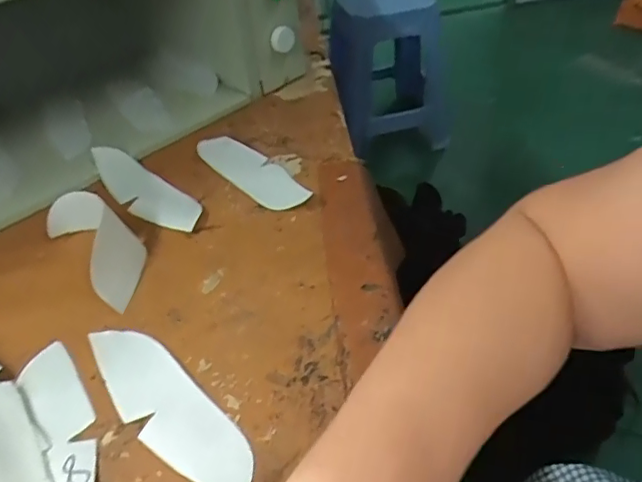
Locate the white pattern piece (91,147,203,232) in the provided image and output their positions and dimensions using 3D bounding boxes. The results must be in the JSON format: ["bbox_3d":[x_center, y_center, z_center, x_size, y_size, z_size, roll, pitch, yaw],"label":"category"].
[{"bbox_3d":[-0.210,-0.066,0.660,0.058,0.026,0.199,-36,49,-30],"label":"white pattern piece"}]

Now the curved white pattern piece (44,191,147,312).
[{"bbox_3d":[-0.219,-0.004,0.554,0.063,0.050,0.152,-32,47,-27],"label":"curved white pattern piece"}]

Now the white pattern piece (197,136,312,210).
[{"bbox_3d":[-0.082,-0.085,0.663,0.056,0.012,0.189,-31,47,-25],"label":"white pattern piece"}]

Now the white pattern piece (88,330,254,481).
[{"bbox_3d":[-0.121,0.128,0.437,0.055,0.005,0.197,-36,50,-28],"label":"white pattern piece"}]

